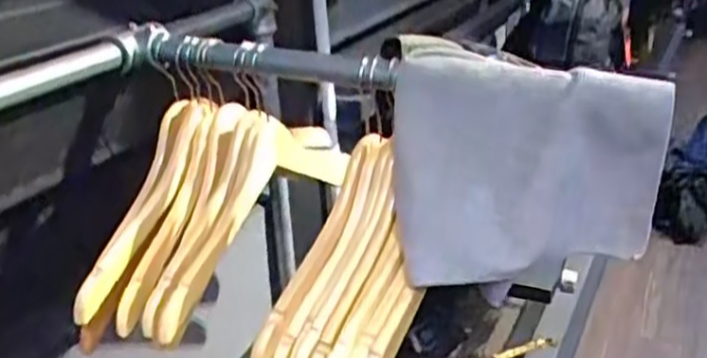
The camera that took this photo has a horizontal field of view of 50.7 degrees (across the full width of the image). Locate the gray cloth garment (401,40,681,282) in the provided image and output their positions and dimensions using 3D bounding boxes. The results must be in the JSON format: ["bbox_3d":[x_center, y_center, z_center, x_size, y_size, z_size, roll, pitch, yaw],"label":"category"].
[{"bbox_3d":[0.157,-0.014,0.694,0.231,0.184,0.136,-5,22,-4],"label":"gray cloth garment"}]

